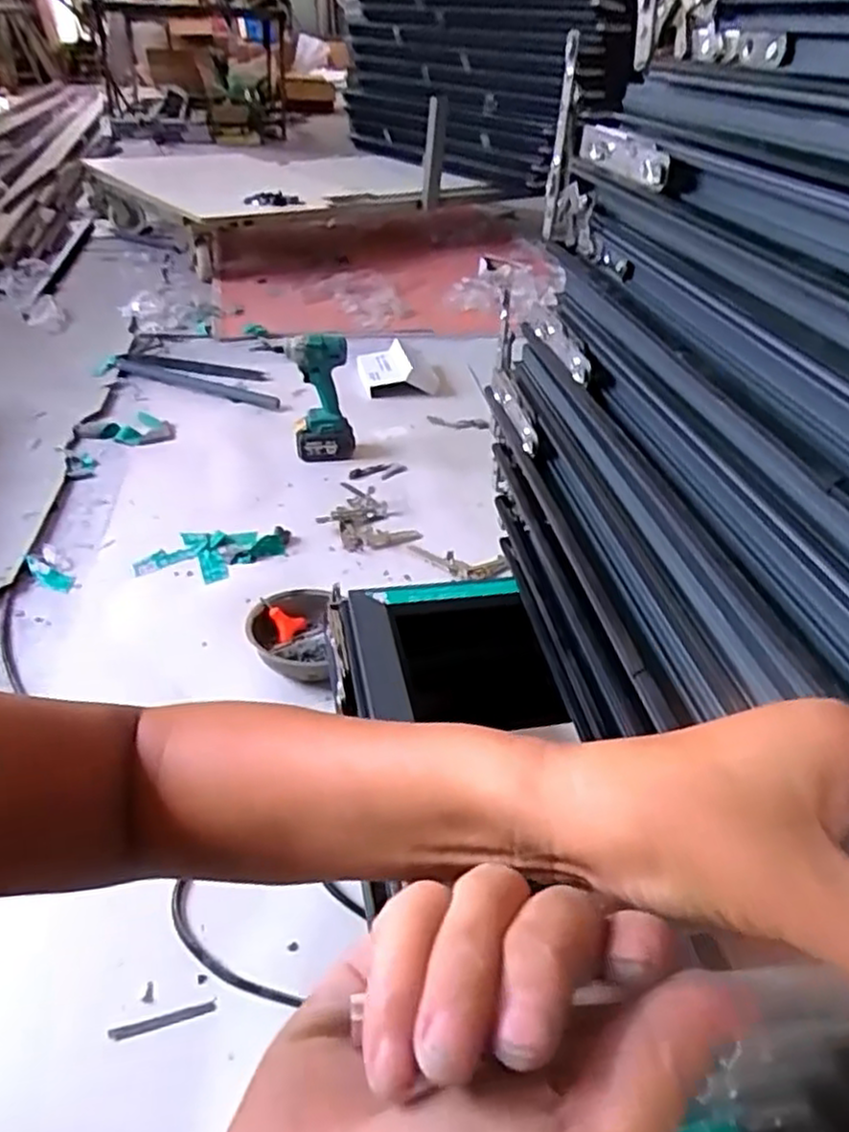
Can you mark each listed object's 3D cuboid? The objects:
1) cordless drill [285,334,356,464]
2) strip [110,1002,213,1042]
[{"bbox_3d":[-0.215,-0.344,1.526,0.135,0.258,0.079,-1,37,-7],"label":"cordless drill"},{"bbox_3d":[-0.247,0.431,0.699,0.095,0.006,0.010,-8,38,-15],"label":"strip"}]

